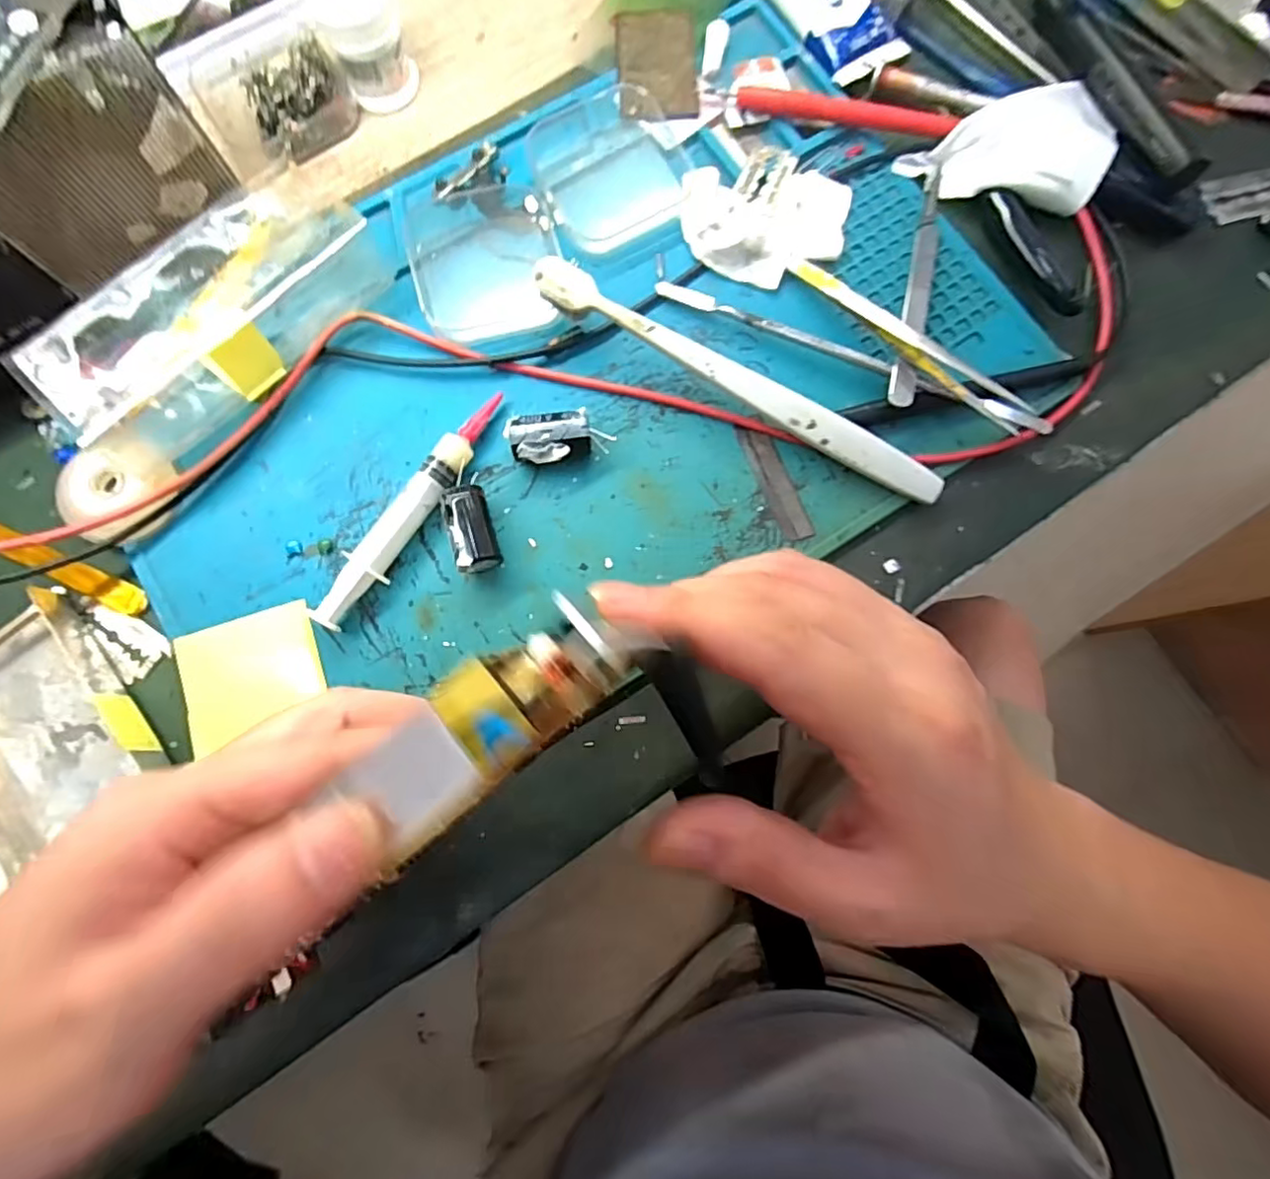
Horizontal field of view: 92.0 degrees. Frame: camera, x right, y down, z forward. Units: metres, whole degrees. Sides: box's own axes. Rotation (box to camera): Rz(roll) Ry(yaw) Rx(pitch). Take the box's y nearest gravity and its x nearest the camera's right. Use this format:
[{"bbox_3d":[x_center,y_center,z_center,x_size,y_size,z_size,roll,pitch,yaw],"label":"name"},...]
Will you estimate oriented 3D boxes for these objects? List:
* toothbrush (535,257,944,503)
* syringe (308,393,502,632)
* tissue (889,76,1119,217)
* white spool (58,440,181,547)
[{"bbox_3d":[0.041,-0.082,0.250,0.180,0.025,0.015,30,81,4],"label":"toothbrush"},{"bbox_3d":[-0.088,-0.033,0.247,0.015,0.014,0.112,34,82,5],"label":"syringe"},{"bbox_3d":[0.176,-0.193,0.275,0.088,0.017,0.060,-27,82,-5],"label":"tissue"},{"bbox_3d":[-0.206,-0.038,0.246,0.042,0.014,0.037,-34,82,-6],"label":"white spool"}]

